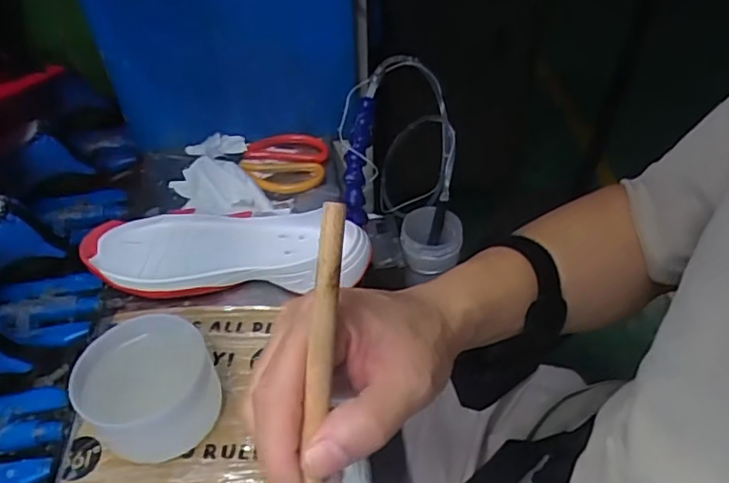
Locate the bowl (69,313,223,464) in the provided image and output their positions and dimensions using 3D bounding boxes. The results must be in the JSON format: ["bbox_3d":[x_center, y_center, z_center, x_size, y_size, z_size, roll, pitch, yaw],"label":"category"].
[{"bbox_3d":[-0.160,0.114,0.424,0.089,0.073,0.085,1,39,-1],"label":"bowl"}]

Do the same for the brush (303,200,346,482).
[{"bbox_3d":[-0.022,0.074,0.229,0.019,0.180,0.009,5,0,4],"label":"brush"}]

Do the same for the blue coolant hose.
[{"bbox_3d":[-0.006,-0.085,0.578,0.023,0.030,0.131,5,80,3],"label":"blue coolant hose"}]

